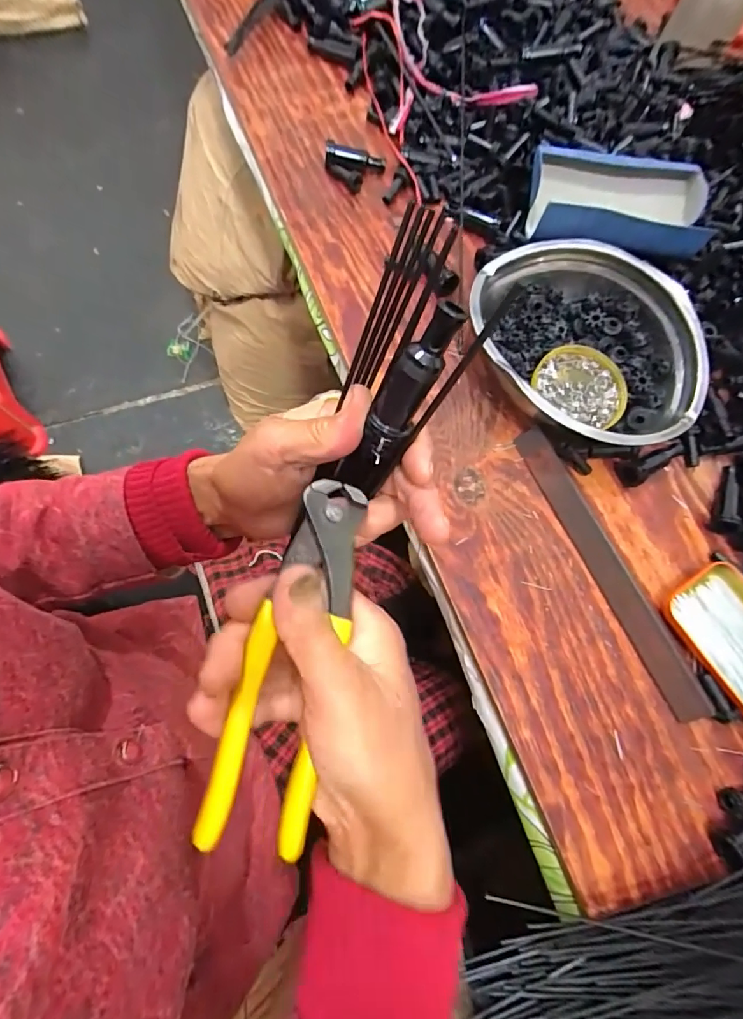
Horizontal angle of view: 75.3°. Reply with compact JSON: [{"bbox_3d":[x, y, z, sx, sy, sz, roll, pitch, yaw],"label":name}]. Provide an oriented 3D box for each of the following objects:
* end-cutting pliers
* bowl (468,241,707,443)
[{"bbox_3d":[-0.034,0.067,0.215,0.044,0.015,0.162,14,81,3],"label":"end-cutting pliers"},{"bbox_3d":[0.193,-0.146,0.439,0.205,0.057,0.204,3,72,-5],"label":"bowl"}]

